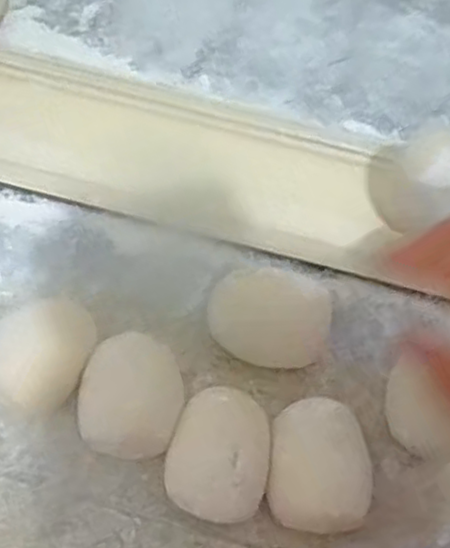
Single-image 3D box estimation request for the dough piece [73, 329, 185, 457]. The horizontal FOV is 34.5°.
[{"bbox_3d":[-0.050,0.066,0.379,0.054,0.039,0.064,17,75,3],"label":"dough piece"}]

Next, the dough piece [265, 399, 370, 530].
[{"bbox_3d":[0.047,0.098,0.371,0.049,0.044,0.062,7,75,0],"label":"dough piece"}]

